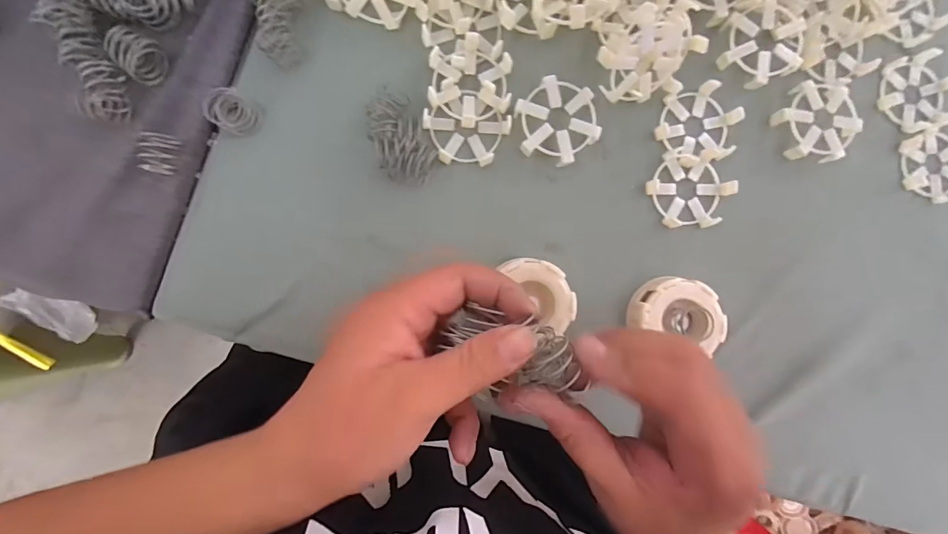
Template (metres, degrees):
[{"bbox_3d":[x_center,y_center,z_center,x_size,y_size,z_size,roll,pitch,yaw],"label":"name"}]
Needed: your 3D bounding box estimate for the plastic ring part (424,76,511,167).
[{"bbox_3d":[-0.004,-0.100,0.295,0.058,0.013,0.055,2,90,-5],"label":"plastic ring part"}]

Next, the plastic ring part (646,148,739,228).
[{"bbox_3d":[0.156,-0.056,0.306,0.061,0.013,0.054,-4,91,-5],"label":"plastic ring part"}]

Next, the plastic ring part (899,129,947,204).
[{"bbox_3d":[0.359,-0.078,0.325,0.052,0.016,0.055,-7,91,-5],"label":"plastic ring part"}]

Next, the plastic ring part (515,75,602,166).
[{"bbox_3d":[0.058,-0.101,0.298,0.059,0.015,0.055,0,90,-5],"label":"plastic ring part"}]

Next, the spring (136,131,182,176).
[{"bbox_3d":[-0.198,-0.071,0.266,0.020,0.014,0.024,15,89,-5],"label":"spring"}]

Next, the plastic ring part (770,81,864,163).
[{"bbox_3d":[0.255,-0.107,0.315,0.060,0.015,0.056,-6,91,-5],"label":"plastic ring part"}]

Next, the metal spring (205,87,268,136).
[{"bbox_3d":[-0.155,-0.101,0.273,0.026,0.021,0.026,0,90,-5],"label":"metal spring"}]

